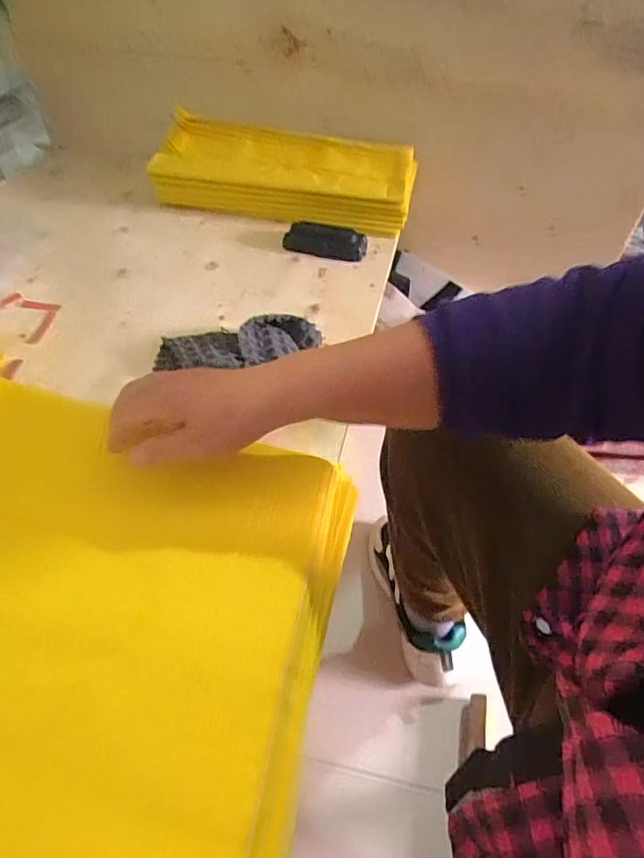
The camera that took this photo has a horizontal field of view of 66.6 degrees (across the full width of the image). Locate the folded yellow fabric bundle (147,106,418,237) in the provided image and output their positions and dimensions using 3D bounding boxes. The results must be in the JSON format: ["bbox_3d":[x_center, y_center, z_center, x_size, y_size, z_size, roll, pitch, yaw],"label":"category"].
[{"bbox_3d":[-0.050,-0.378,0.724,0.367,0.081,0.143,11,51,8],"label":"folded yellow fabric bundle"}]

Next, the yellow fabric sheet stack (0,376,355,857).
[{"bbox_3d":[-0.165,0.136,0.297,0.335,0.048,0.346,10,51,7],"label":"yellow fabric sheet stack"}]

